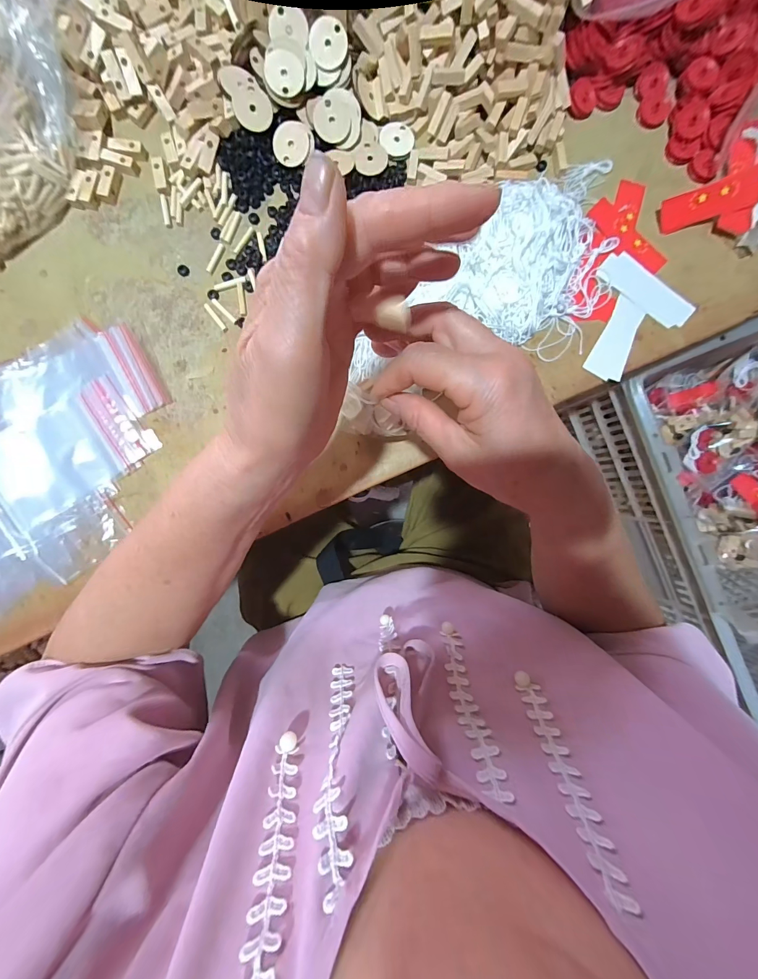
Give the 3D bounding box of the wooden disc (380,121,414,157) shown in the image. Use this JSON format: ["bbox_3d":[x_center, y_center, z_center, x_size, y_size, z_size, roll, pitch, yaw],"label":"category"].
[{"bbox_3d":[0.018,-0.344,0.343,0.034,0.004,0.036,0,89,-1],"label":"wooden disc"}]

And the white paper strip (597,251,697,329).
[{"bbox_3d":[0.259,-0.194,0.341,0.094,0.004,0.040,43,86,3],"label":"white paper strip"}]

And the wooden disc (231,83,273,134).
[{"bbox_3d":[-0.115,-0.349,0.319,0.034,0.005,0.034,-4,104,-17],"label":"wooden disc"}]

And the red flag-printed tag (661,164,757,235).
[{"bbox_3d":[0.316,-0.275,0.333,0.083,0.009,0.031,-14,90,14],"label":"red flag-printed tag"}]

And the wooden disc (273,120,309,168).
[{"bbox_3d":[-0.082,-0.323,0.327,0.034,0.004,0.032,3,111,9],"label":"wooden disc"}]

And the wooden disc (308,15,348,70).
[{"bbox_3d":[-0.045,-0.399,0.313,0.033,0.004,0.033,-3,118,-6],"label":"wooden disc"}]

